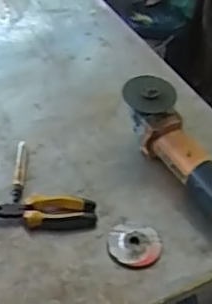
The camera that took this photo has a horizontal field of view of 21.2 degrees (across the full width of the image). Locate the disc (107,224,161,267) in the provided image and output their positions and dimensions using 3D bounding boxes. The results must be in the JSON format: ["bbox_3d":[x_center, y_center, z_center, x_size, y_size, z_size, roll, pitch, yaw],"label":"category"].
[{"bbox_3d":[0.042,0.131,0.794,0.073,0.005,0.068,2,46,-2],"label":"disc"}]

